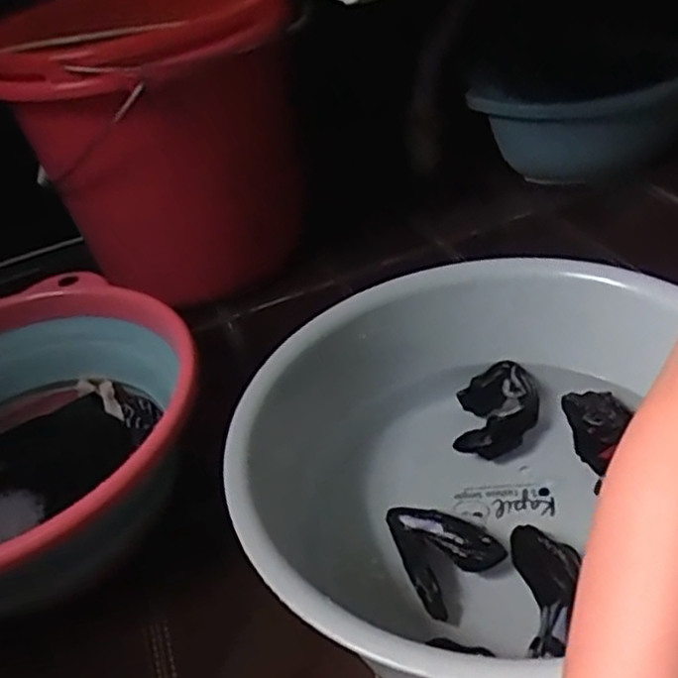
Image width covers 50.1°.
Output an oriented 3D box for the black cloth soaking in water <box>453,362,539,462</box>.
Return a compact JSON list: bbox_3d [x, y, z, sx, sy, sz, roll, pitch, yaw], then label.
[{"bbox_3d":[0.142,0.065,0.649,0.067,0.028,0.105,0,38,16],"label":"black cloth soaking in water"}]

